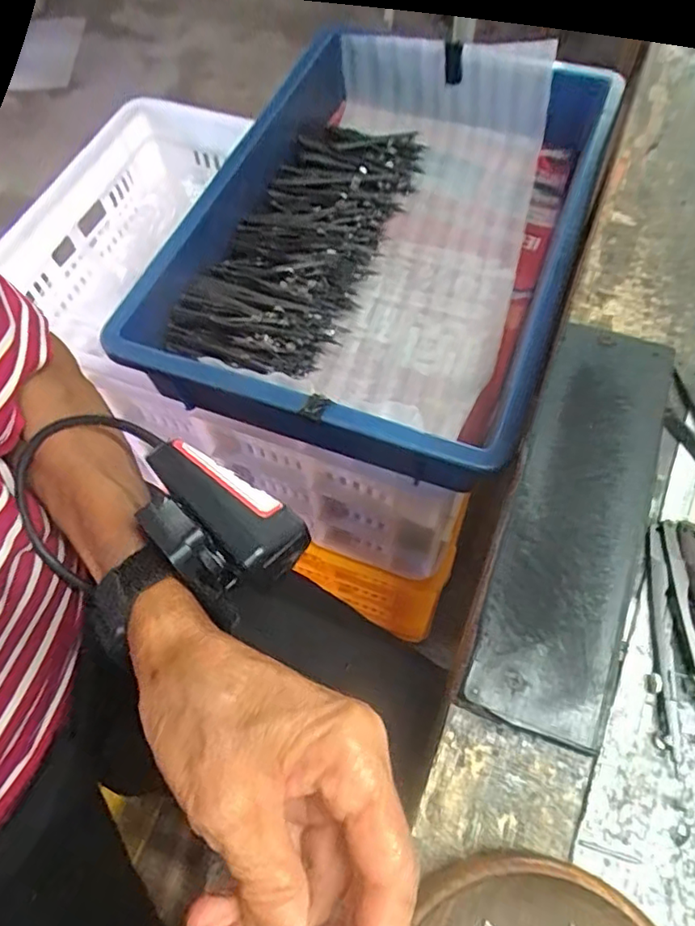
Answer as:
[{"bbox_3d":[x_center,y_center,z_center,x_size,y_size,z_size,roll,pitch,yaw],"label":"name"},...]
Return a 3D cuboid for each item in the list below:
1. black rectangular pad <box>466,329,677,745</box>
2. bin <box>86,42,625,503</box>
[{"bbox_3d":[0.114,0.020,0.285,0.061,0.010,0.210,19,64,11],"label":"black rectangular pad"},{"bbox_3d":[0.028,-0.185,0.481,0.287,0.082,0.393,18,64,11],"label":"bin"}]

